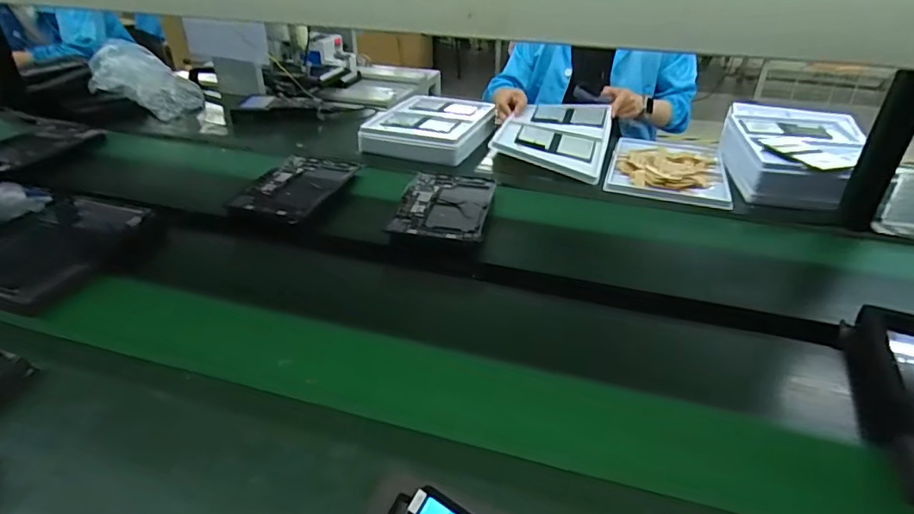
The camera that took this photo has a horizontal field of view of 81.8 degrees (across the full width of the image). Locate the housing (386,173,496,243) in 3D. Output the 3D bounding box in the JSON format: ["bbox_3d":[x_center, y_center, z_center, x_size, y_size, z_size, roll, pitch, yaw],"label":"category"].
[{"bbox_3d":[-0.021,-0.101,0.992,0.164,0.011,0.249,6,34,8],"label":"housing"}]

